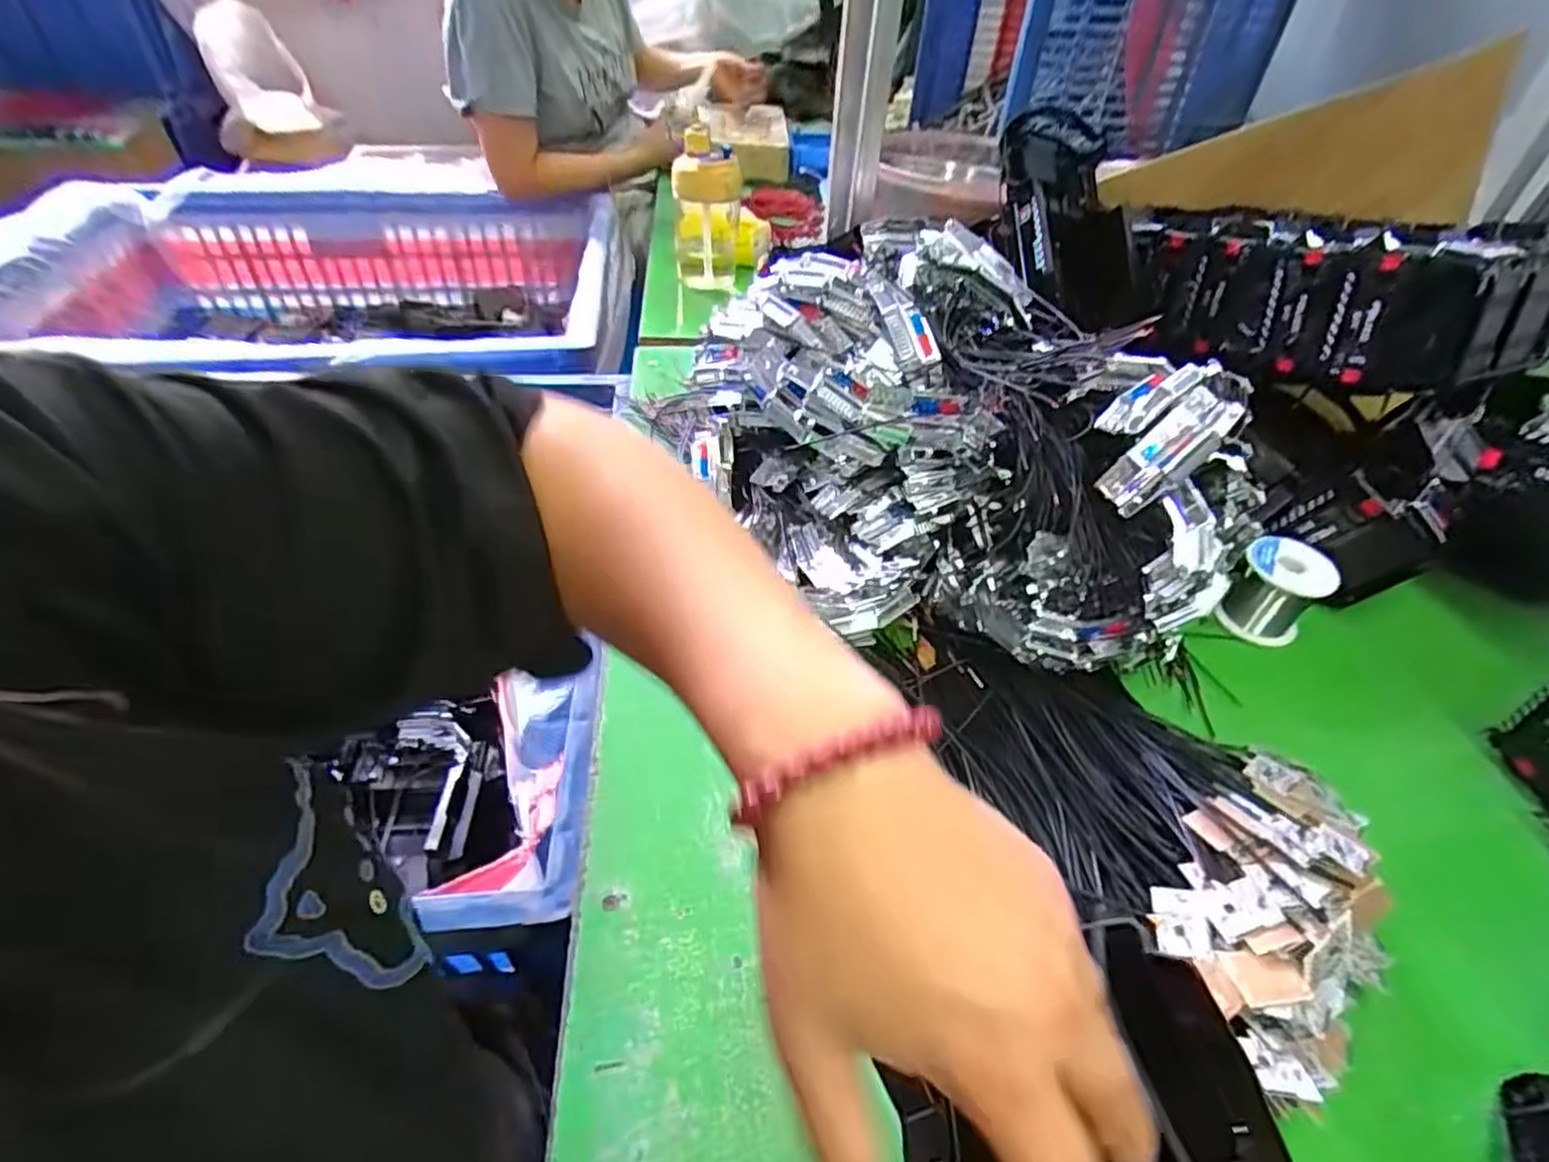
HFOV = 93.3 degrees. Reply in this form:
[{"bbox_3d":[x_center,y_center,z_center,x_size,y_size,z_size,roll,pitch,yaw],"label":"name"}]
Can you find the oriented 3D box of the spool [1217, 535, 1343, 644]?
[{"bbox_3d":[0.389,0.010,0.570,0.059,0.067,0.060,1,45,-1],"label":"spool"}]

